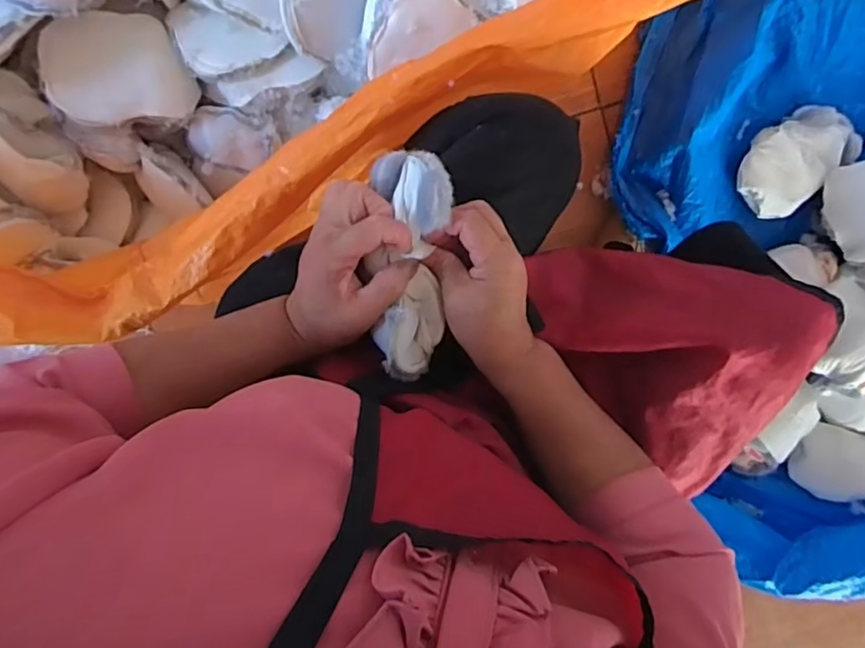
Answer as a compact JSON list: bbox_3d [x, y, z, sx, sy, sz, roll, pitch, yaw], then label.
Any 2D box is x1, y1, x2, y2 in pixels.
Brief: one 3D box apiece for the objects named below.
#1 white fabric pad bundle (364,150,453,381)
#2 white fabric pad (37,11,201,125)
[{"bbox_3d":[-0.017,-0.043,0.436,0.056,0.040,0.169,1,97,-1],"label":"white fabric pad bundle"},{"bbox_3d":[-0.408,-0.335,0.760,0.173,0.029,0.137,-9,95,-22],"label":"white fabric pad"}]

